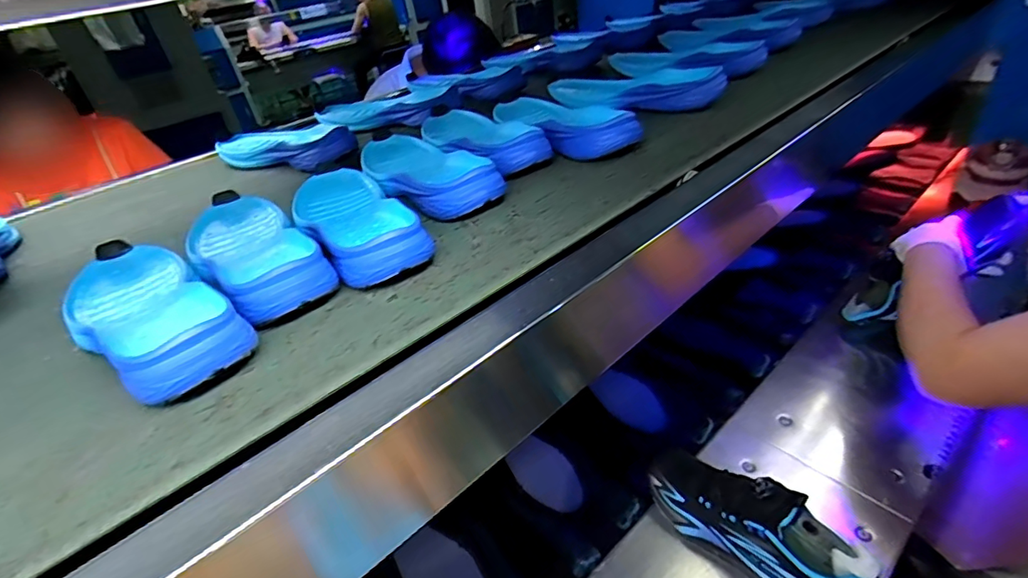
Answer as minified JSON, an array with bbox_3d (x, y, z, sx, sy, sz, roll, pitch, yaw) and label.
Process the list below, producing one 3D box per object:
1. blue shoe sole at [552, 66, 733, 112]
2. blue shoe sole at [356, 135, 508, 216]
[{"bbox_3d":[0.166,-0.291,0.721,0.255,0.042,0.076,10,37,27],"label":"blue shoe sole"},{"bbox_3d":[-0.109,-0.137,0.569,0.090,0.036,0.256,-24,36,-22],"label":"blue shoe sole"}]

